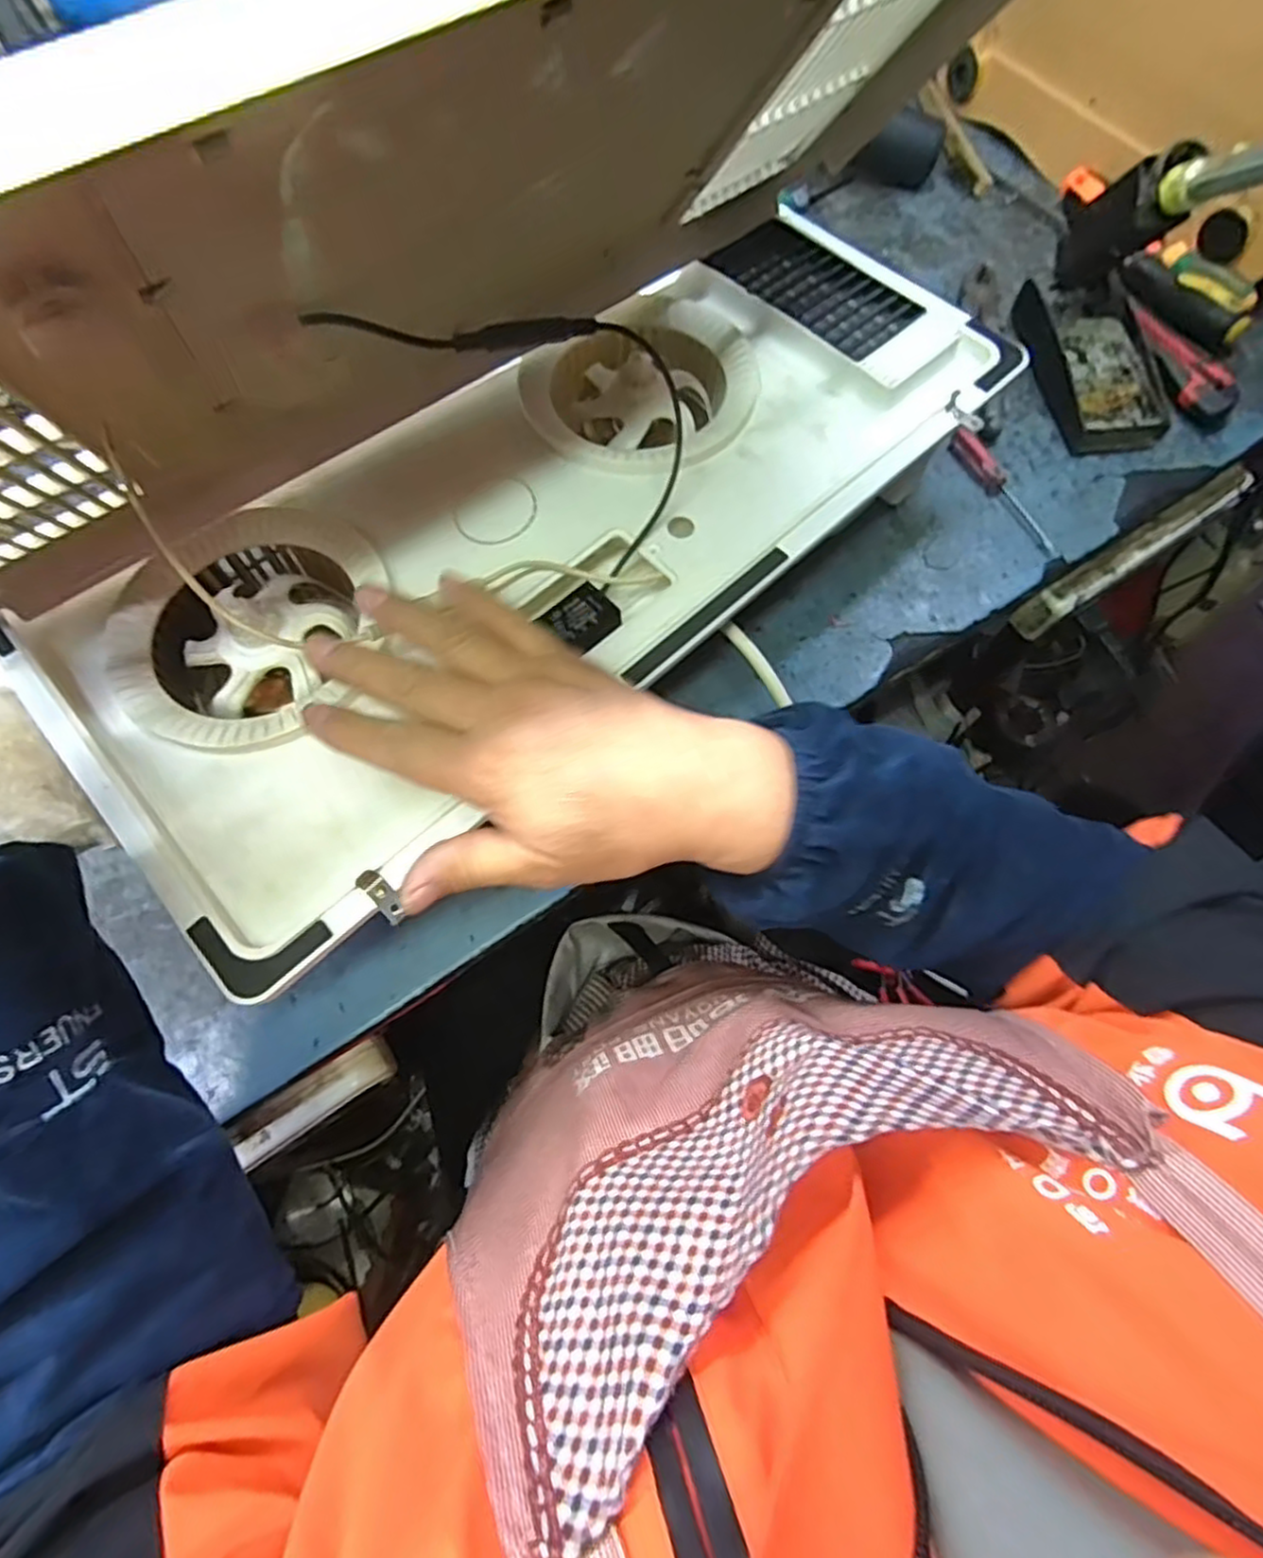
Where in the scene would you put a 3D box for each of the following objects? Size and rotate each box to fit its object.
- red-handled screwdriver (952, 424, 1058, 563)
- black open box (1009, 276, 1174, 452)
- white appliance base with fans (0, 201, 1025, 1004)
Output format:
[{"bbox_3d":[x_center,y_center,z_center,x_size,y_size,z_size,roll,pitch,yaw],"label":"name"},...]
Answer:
[{"bbox_3d":[0.282,-0.217,0.532,0.020,0.015,0.125,-25,69,-8],"label":"red-handled screwdriver"},{"bbox_3d":[0.364,-0.330,0.562,0.079,0.032,0.149,-6,68,0],"label":"black open box"},{"bbox_3d":[-0.039,-0.156,0.435,0.578,0.045,0.249,-39,72,-13],"label":"white appliance base with fans"}]

